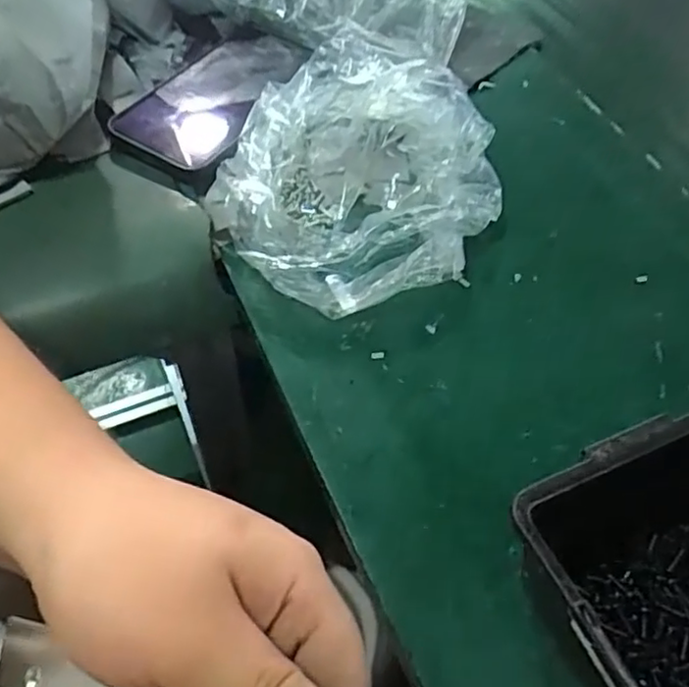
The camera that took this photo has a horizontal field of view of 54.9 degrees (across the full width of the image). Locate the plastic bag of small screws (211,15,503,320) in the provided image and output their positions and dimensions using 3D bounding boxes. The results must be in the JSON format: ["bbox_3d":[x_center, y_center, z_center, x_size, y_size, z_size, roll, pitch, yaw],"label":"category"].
[{"bbox_3d":[0.009,-0.099,0.374,0.149,0.051,0.166,29,58,14],"label":"plastic bag of small screws"}]

